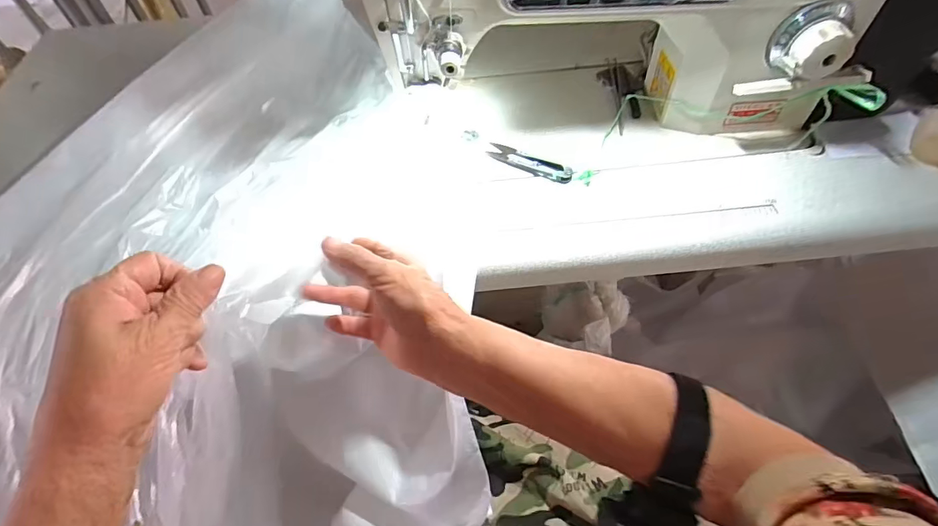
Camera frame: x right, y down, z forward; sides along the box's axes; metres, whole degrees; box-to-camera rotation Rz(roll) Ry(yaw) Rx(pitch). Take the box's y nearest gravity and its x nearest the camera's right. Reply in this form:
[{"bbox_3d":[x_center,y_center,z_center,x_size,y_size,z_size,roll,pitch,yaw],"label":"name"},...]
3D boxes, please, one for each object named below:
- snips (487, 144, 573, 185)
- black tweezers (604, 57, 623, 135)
[{"bbox_3d":[0.062,-0.105,0.477,0.093,0.010,0.026,25,59,20],"label":"snips"},{"bbox_3d":[0.166,-0.195,0.528,0.012,0.013,0.132,3,54,6],"label":"black tweezers"}]

